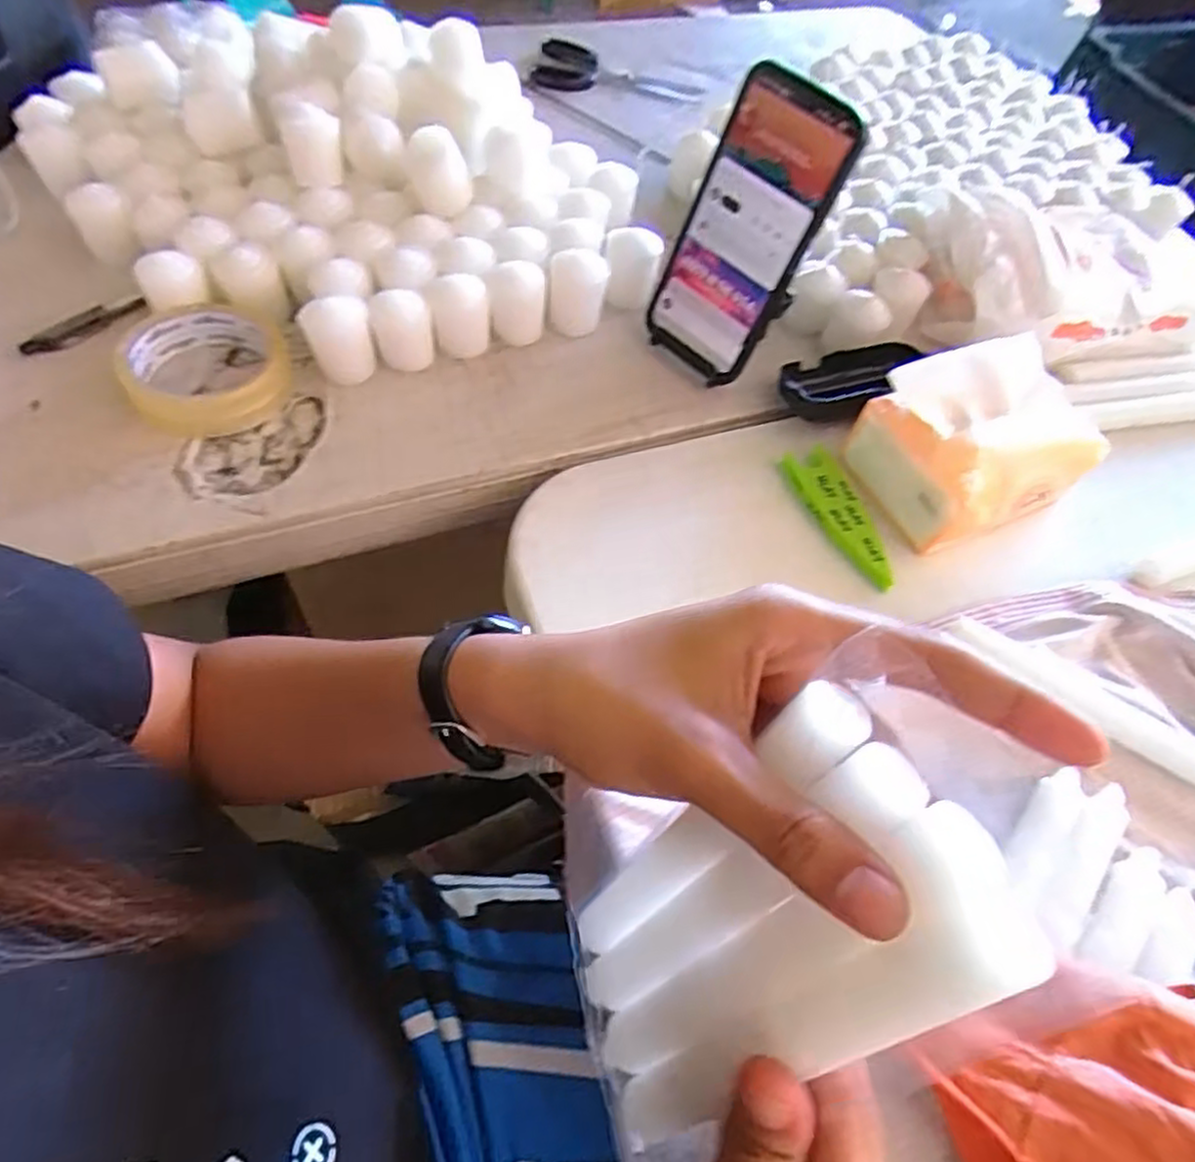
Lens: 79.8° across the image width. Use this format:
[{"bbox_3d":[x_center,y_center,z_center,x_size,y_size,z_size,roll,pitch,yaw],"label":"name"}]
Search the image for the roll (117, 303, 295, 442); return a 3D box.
[{"bbox_3d":[-0.238,-0.133,0.437,0.089,0.028,0.097,3,58,-4],"label":"roll"}]

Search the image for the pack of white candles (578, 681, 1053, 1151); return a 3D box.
[{"bbox_3d":[0.038,0.105,0.212,0.023,0.166,0.075,-8,56,-40],"label":"pack of white candles"}]

